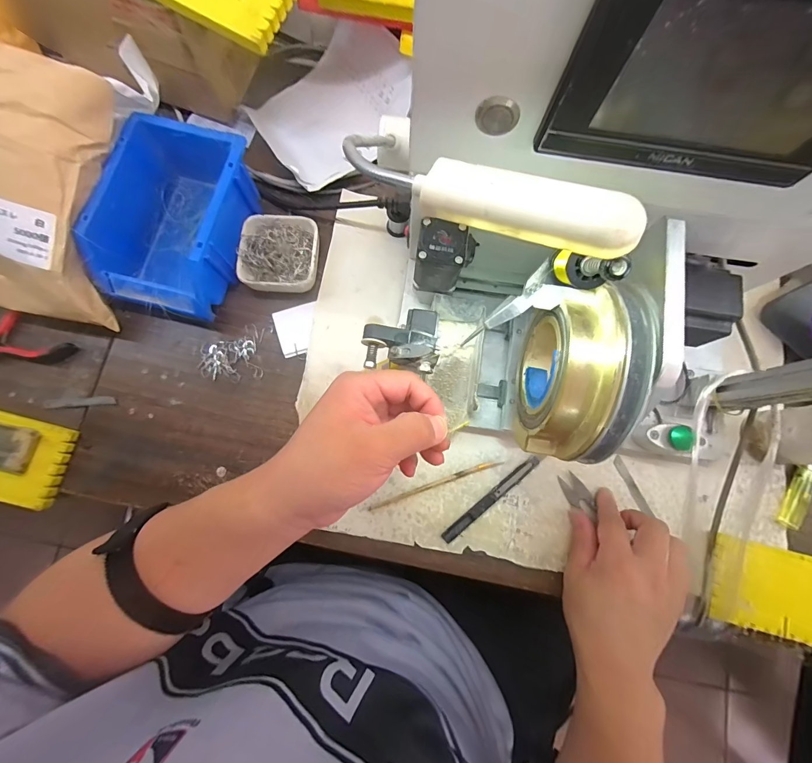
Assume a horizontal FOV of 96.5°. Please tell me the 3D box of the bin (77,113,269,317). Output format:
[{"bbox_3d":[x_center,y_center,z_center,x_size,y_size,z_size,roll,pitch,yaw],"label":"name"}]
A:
[{"bbox_3d":[-0.239,-0.165,0.384,0.122,0.080,0.177,15,80,2],"label":"bin"}]

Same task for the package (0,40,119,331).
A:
[{"bbox_3d":[-0.344,-0.171,0.334,0.126,0.065,0.224,19,104,3],"label":"package"}]

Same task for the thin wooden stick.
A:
[{"bbox_3d":[0.031,0.107,0.375,0.143,0.004,0.007,-19,80,-4],"label":"thin wooden stick"}]

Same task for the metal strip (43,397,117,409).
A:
[{"bbox_3d":[-0.348,0.022,0.388,0.073,0.005,0.011,-5,80,-1],"label":"metal strip"}]

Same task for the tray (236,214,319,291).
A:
[{"bbox_3d":[-0.138,-0.140,0.403,0.080,0.029,0.085,5,80,1],"label":"tray"}]

